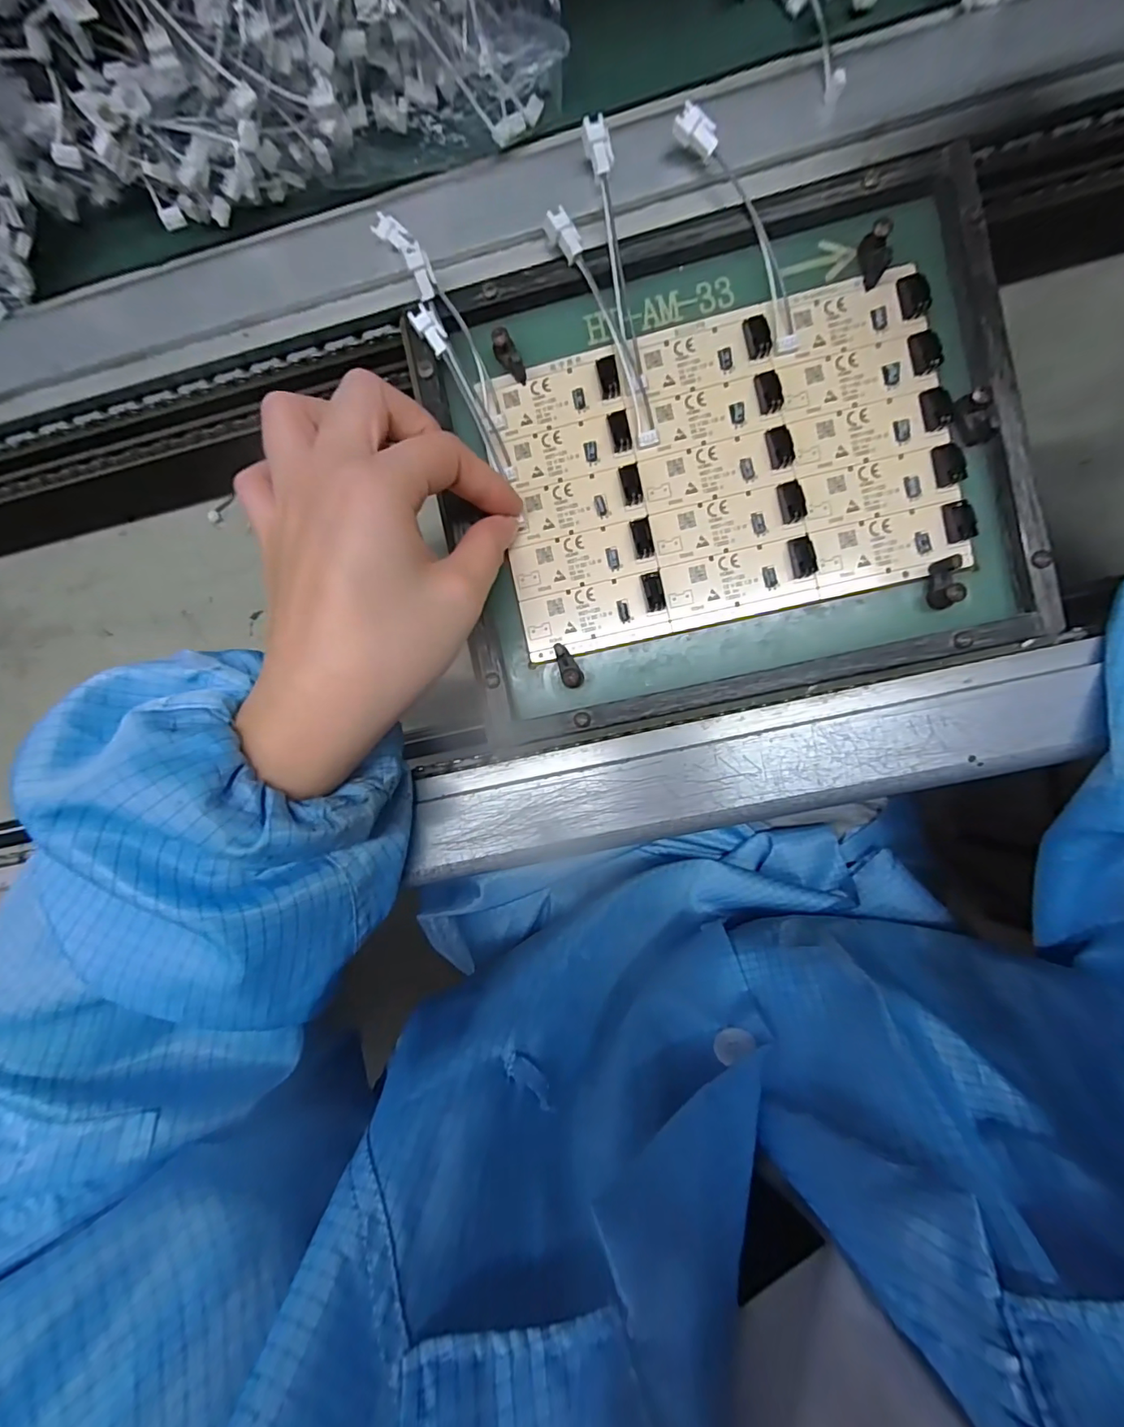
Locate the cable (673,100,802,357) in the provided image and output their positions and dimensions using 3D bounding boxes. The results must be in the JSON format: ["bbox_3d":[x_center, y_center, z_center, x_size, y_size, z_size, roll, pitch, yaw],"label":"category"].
[{"bbox_3d":[0.076,-0.199,0.217,0.021,0.010,0.096,-34,102,5],"label":"cable"}]

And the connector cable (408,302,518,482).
[{"bbox_3d":[-0.042,-0.140,0.232,0.010,0.008,0.077,-29,102,5],"label":"connector cable"}]

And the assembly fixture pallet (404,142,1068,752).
[{"bbox_3d":[0.067,-0.103,0.225,0.235,0.014,0.194,-12,91,5],"label":"assembly fixture pallet"}]

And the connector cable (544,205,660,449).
[{"bbox_3d":[0.019,-0.163,0.222,0.012,0.019,0.096,-26,89,5],"label":"connector cable"}]

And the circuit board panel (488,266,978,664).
[{"bbox_3d":[0.069,-0.106,0.228,0.191,0.008,0.127,-12,91,5],"label":"circuit board panel"}]

